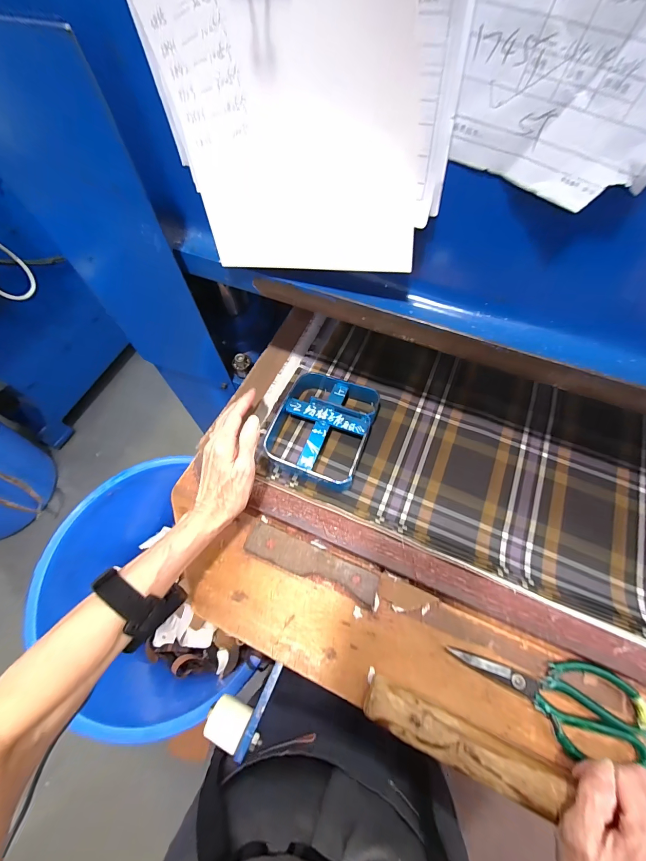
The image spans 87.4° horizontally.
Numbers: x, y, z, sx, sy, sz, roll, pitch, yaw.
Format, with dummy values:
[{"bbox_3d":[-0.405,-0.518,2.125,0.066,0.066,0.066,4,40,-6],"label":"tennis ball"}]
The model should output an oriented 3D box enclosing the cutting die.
[{"bbox_3d":[-0.002,-0.006,0.430,0.120,0.035,0.148,19,66,12],"label":"cutting die"}]

